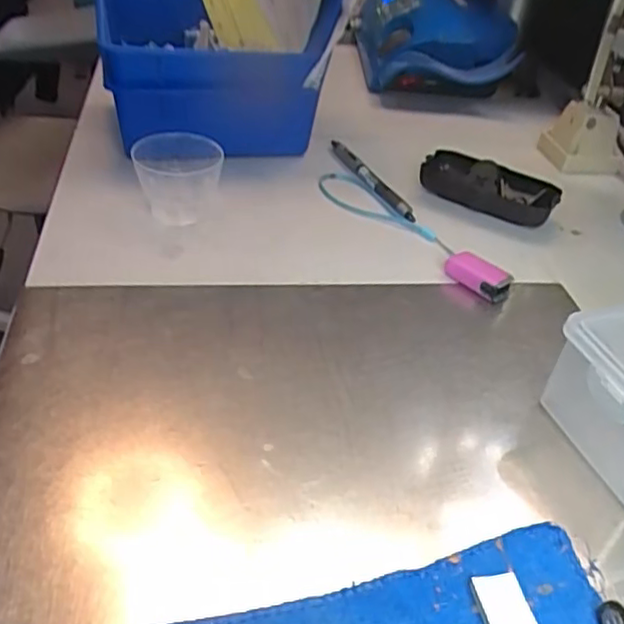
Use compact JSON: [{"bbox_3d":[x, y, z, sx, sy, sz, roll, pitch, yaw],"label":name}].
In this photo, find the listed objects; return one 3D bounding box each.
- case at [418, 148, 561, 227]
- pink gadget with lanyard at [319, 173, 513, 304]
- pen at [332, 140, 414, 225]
[{"bbox_3d":[0.148,-0.105,0.542,0.113,0.032,0.039,27,43,22],"label":"case"},{"bbox_3d":[0.073,-0.070,0.496,0.038,0.018,0.208,-20,46,-30],"label":"pink gadget with lanyard"},{"bbox_3d":[0.049,-0.119,0.556,0.014,0.012,0.142,-12,43,-23],"label":"pen"}]

